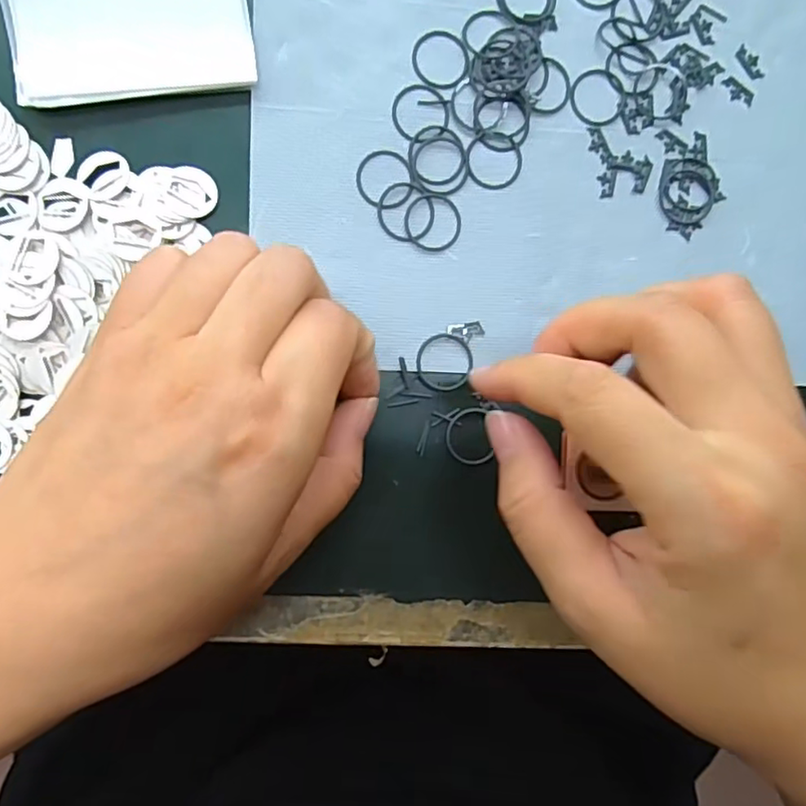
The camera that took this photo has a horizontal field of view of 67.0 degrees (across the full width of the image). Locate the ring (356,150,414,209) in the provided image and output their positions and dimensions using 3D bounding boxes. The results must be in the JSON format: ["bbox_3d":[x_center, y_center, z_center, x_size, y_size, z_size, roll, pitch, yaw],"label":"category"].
[{"bbox_3d":[-0.006,-0.080,0.216,0.020,0.004,0.021,0,91,-6],"label":"ring"}]

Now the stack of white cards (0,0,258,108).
[{"bbox_3d":[-0.091,-0.124,0.204,0.078,0.005,0.043,-8,91,-6],"label":"stack of white cards"}]

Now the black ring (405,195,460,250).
[{"bbox_3d":[0.011,-0.065,0.218,0.020,0.004,0.021,0,91,-6],"label":"black ring"}]

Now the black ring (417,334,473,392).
[{"bbox_3d":[0.015,-0.015,0.217,0.021,0.004,0.020,0,91,-6],"label":"black ring"}]

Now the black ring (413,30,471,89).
[{"bbox_3d":[0.014,-0.124,0.217,0.021,0.004,0.021,0,91,-6],"label":"black ring"}]

